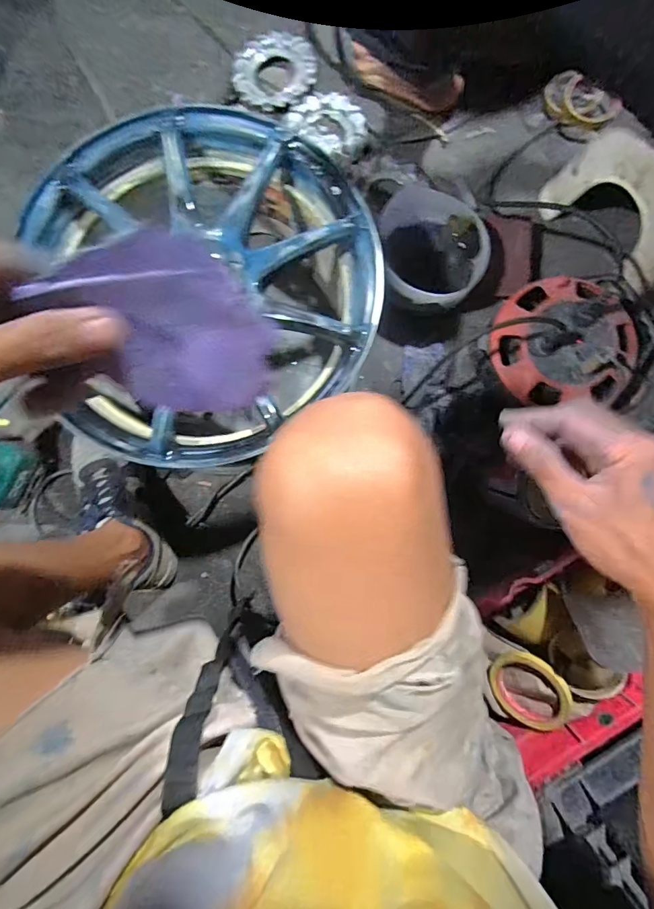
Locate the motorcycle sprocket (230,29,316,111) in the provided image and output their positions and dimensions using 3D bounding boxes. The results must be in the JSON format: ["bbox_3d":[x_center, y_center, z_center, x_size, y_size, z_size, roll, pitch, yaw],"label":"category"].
[{"bbox_3d":[-0.088,-0.637,0.703,0.136,0.018,0.128,0,88,1],"label":"motorcycle sprocket"}]

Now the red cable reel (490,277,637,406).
[{"bbox_3d":[0.337,-0.155,0.610,0.202,0.102,0.195,4,88,1],"label":"red cable reel"}]

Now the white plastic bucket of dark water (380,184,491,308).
[{"bbox_3d":[0.158,-0.313,0.644,0.132,0.085,0.186,-10,88,0],"label":"white plastic bucket of dark water"}]

